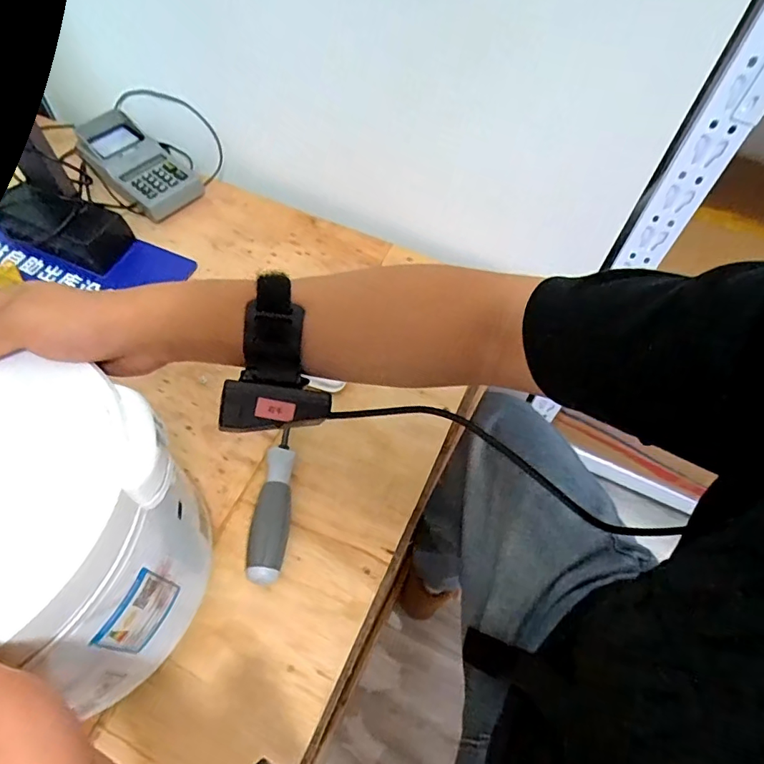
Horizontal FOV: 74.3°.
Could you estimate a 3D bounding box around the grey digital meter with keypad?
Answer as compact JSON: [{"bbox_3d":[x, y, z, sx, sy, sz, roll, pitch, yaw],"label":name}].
[{"bbox_3d":[-0.319,-0.283,0.653,0.100,0.056,0.181,-36,66,-23],"label":"grey digital meter with keypad"}]

